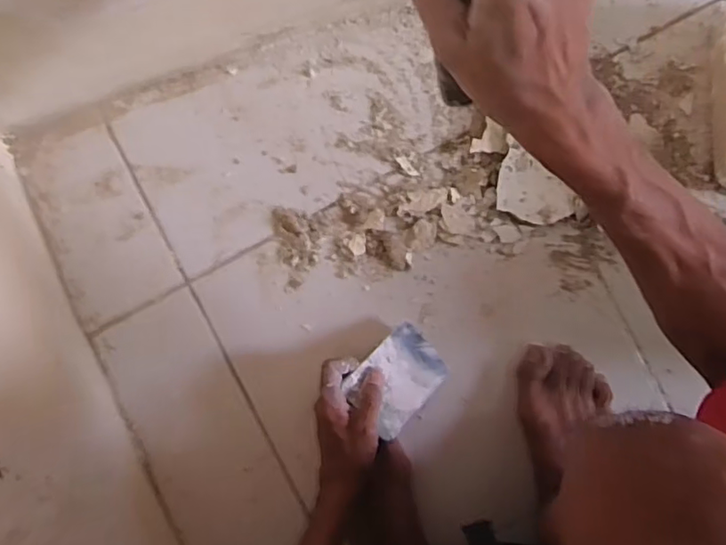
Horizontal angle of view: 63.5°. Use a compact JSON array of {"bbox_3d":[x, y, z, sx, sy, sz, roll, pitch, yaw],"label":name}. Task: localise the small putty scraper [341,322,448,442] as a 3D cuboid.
[{"bbox_3d":[0.038,0.111,0.616,0.102,0.010,0.082,-44,104,-16],"label":"small putty scraper"}]

